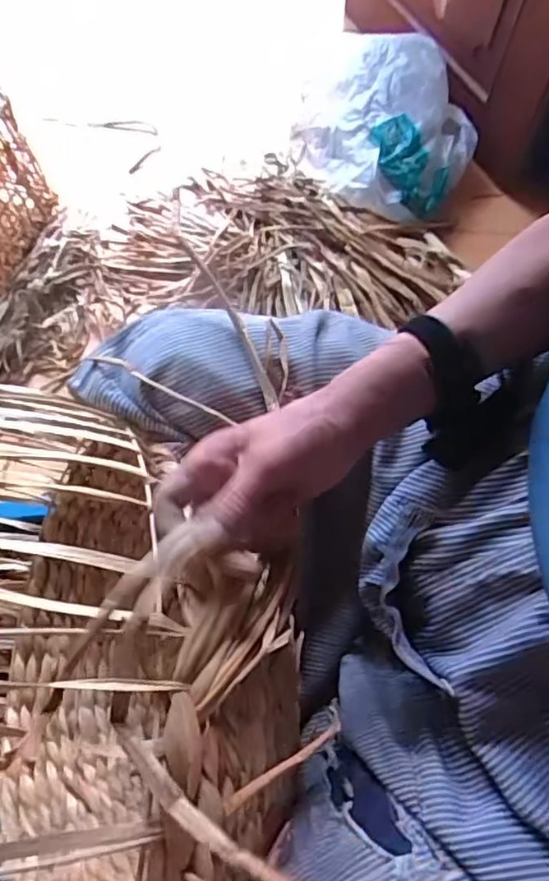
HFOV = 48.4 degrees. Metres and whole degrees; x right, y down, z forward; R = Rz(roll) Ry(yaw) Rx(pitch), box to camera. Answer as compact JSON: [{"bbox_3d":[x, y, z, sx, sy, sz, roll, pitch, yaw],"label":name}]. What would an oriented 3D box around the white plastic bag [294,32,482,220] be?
[{"bbox_3d":[0.214,-0.620,1.193,0.352,0.125,0.379,8,66,3],"label":"white plastic bag"}]

